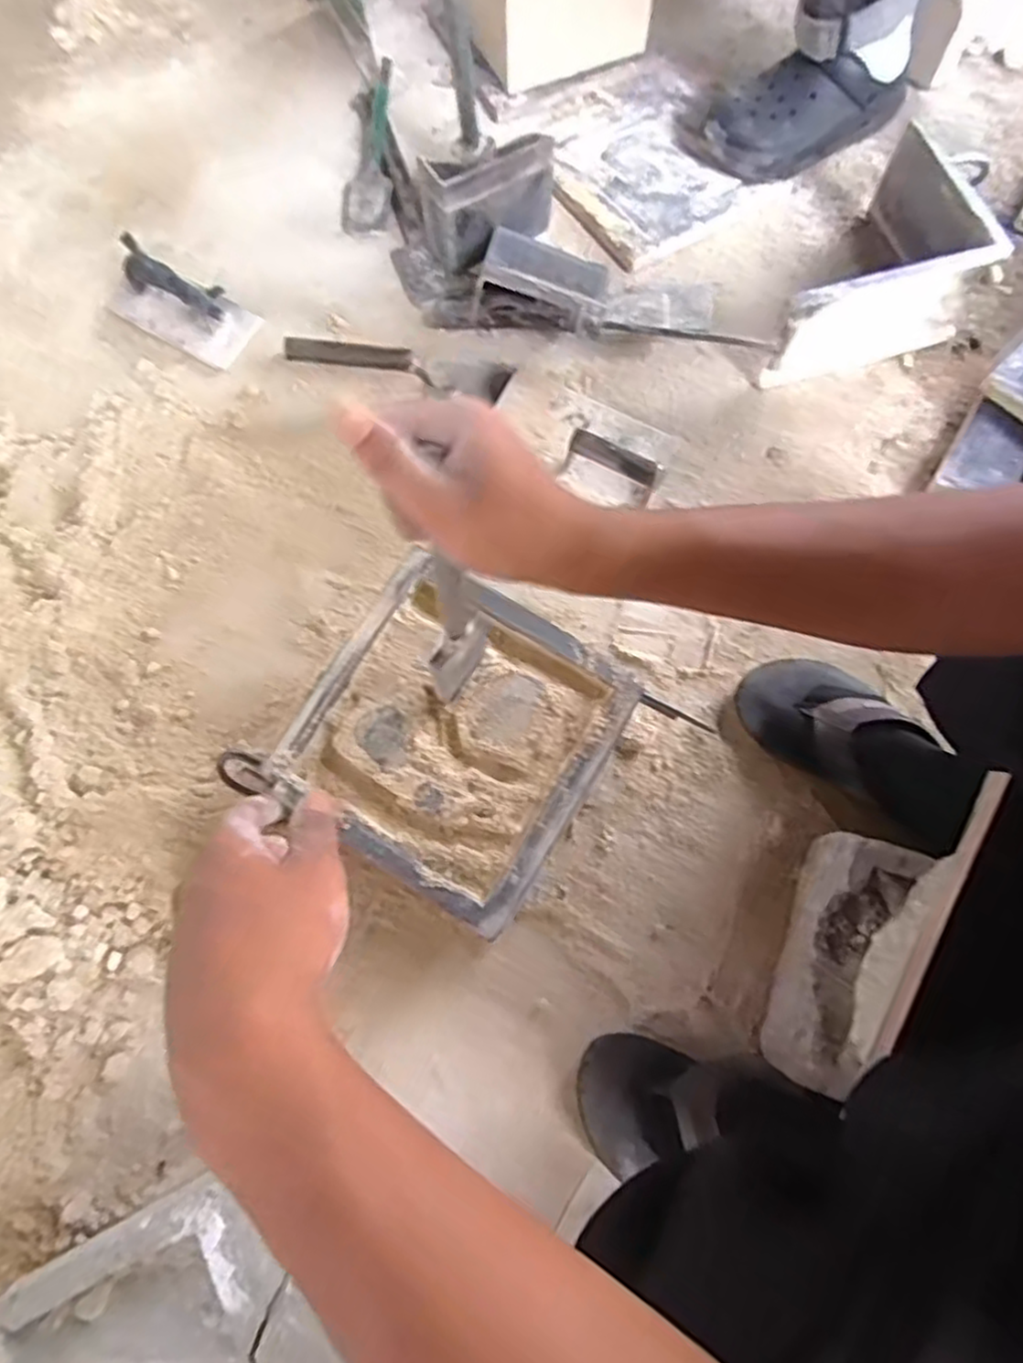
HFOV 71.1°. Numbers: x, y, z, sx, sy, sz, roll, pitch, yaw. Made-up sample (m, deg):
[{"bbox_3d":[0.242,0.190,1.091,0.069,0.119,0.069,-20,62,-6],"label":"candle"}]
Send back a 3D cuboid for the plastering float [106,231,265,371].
[{"bbox_3d":[-0.401,-0.460,0.852,0.183,0.065,0.092,29,77,9],"label":"plastering float"}]

